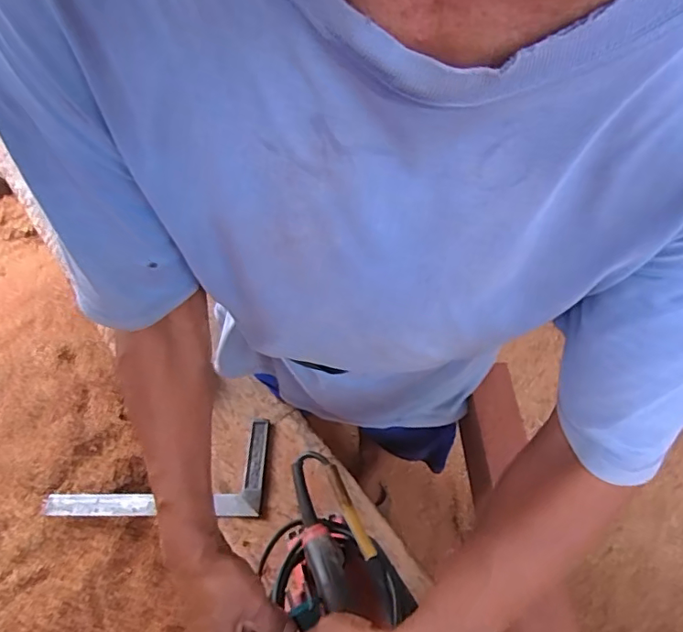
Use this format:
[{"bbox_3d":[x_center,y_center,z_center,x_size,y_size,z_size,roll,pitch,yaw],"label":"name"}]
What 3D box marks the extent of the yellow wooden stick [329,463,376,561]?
[{"bbox_3d":[0.009,0.216,0.565,0.015,0.013,0.105,-22,61,-15],"label":"yellow wooden stick"}]

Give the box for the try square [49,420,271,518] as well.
[{"bbox_3d":[-0.257,0.213,0.717,0.306,0.014,0.131,-3,56,8],"label":"try square"}]

